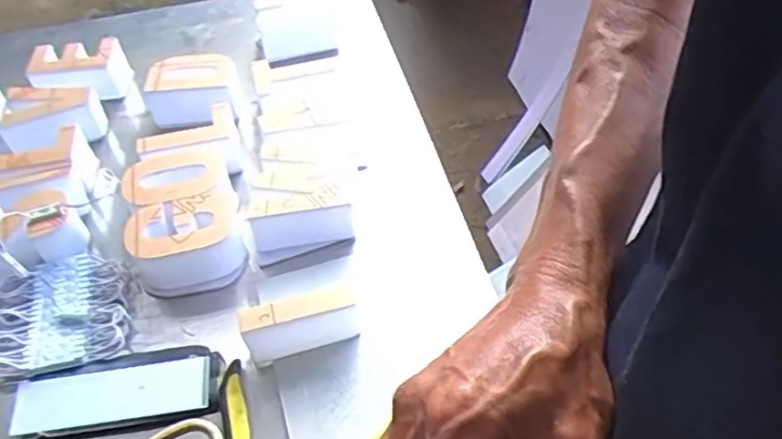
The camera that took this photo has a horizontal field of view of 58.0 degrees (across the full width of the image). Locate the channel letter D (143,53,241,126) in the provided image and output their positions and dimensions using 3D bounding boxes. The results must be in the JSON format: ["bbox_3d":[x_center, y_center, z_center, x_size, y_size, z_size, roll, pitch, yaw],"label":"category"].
[{"bbox_3d":[-0.192,-0.128,0.697,0.083,0.052,0.065,0,49,7],"label":"channel letter D"}]

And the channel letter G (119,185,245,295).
[{"bbox_3d":[-0.159,0.018,0.566,0.093,0.048,0.070,-28,51,-17],"label":"channel letter G"}]

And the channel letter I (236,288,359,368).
[{"bbox_3d":[-0.065,0.076,0.505,0.079,0.048,0.018,-16,49,-7],"label":"channel letter I"}]

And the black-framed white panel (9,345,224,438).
[{"bbox_3d":[-0.195,0.123,0.504,0.144,0.014,0.052,-9,48,-2],"label":"black-framed white panel"}]

